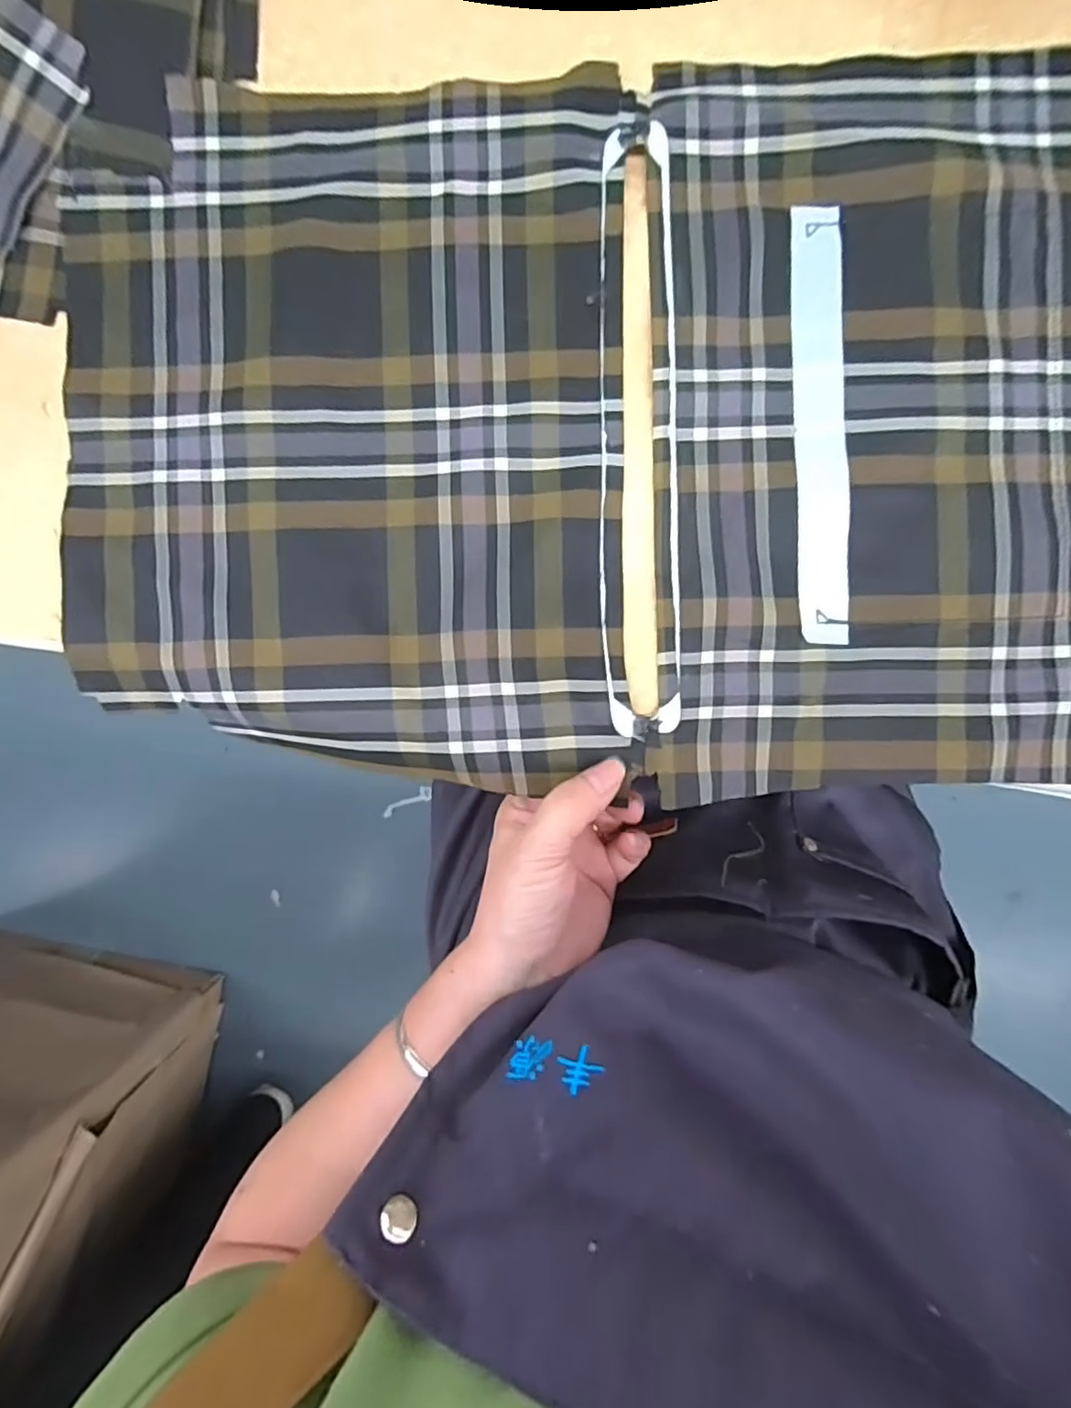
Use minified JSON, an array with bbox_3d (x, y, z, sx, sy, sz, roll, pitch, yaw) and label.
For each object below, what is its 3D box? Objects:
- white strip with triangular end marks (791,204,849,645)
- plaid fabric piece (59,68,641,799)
[{"bbox_3d":[0.139,-0.135,0.291,0.024,0.004,0.207,-1,90,4],"label":"white strip with triangular end marks"},{"bbox_3d":[-0.094,-0.132,0.295,0.275,0.013,0.335,0,91,1],"label":"plaid fabric piece"}]

